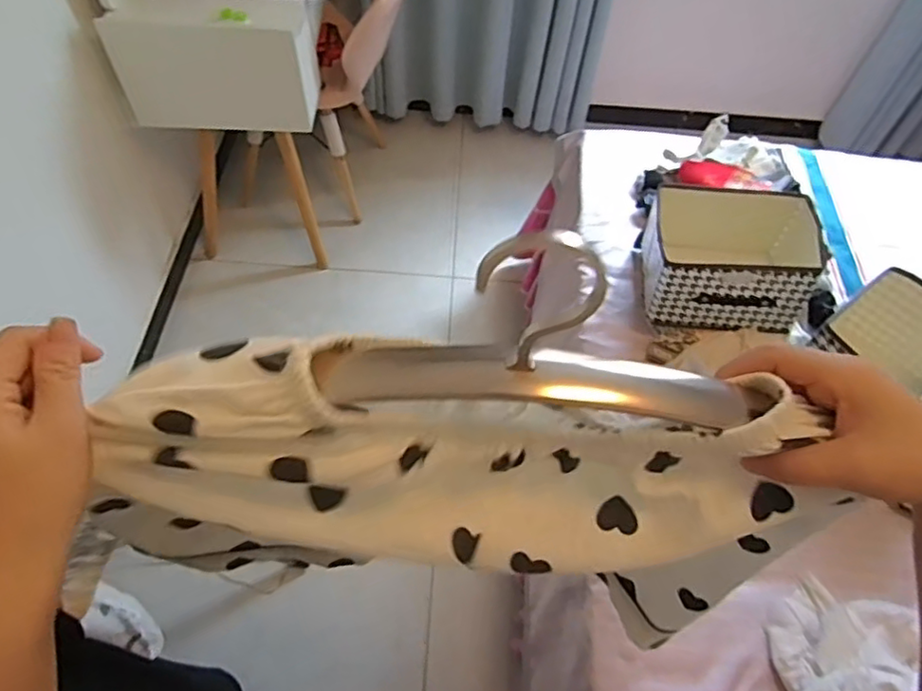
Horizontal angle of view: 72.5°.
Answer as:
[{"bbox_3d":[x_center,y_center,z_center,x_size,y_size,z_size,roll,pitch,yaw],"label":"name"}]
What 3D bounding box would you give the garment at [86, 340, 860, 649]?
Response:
[{"bbox_3d":[0.001,0.077,0.354,0.380,0.142,0.101,5,57,-3],"label":"garment"}]

